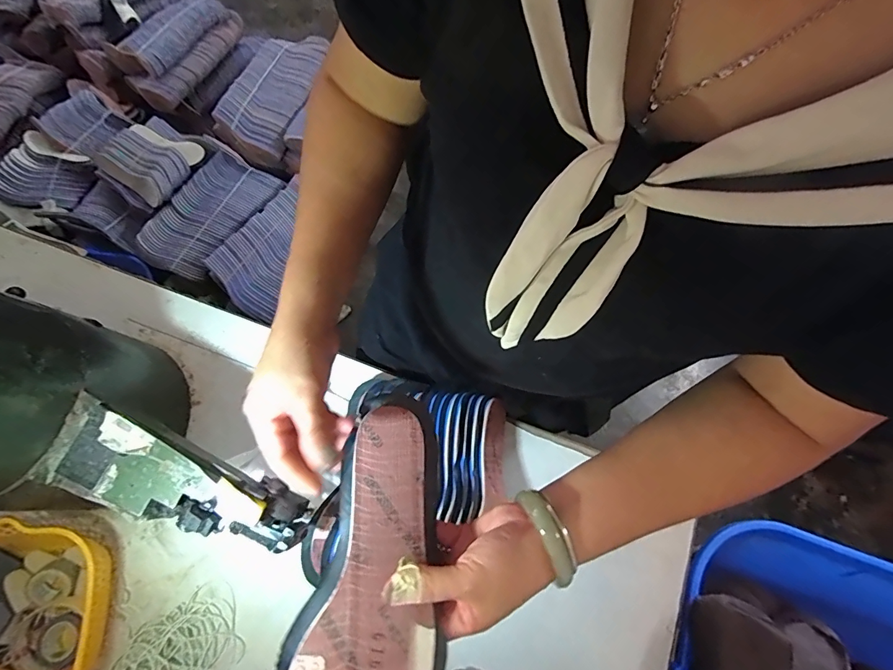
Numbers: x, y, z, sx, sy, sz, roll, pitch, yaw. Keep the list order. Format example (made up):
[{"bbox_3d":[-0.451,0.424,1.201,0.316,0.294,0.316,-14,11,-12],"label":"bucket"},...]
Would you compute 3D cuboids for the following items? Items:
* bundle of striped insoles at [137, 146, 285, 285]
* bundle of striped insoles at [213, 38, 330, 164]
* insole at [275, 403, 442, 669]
[{"bbox_3d":[-0.706,-0.355,1.271,0.224,0.084,0.412,37,76,9],"label":"bundle of striped insoles"},{"bbox_3d":[-0.547,-0.750,1.302,0.228,0.091,0.406,22,75,5],"label":"bundle of striped insoles"},{"bbox_3d":[-0.052,0.174,0.304,0.097,0.023,0.241,7,65,1],"label":"insole"}]

